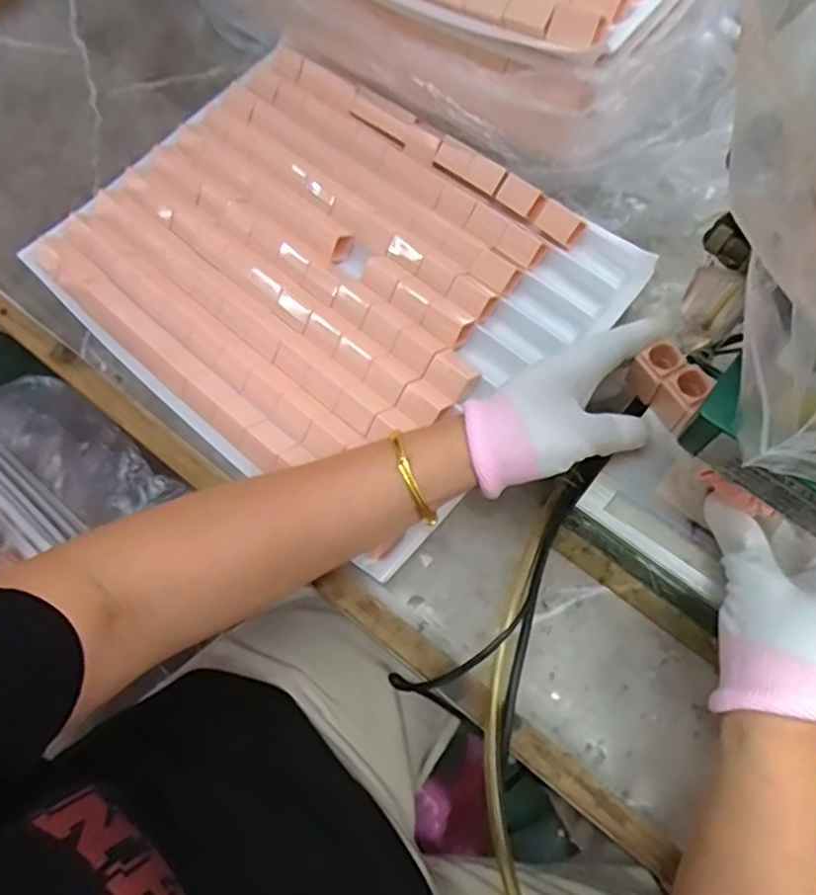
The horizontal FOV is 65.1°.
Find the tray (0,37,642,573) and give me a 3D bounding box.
[{"bbox_3d":[-0.067,-0.136,0.492,0.384,0.032,0.296,36,74,16],"label":"tray"}]

